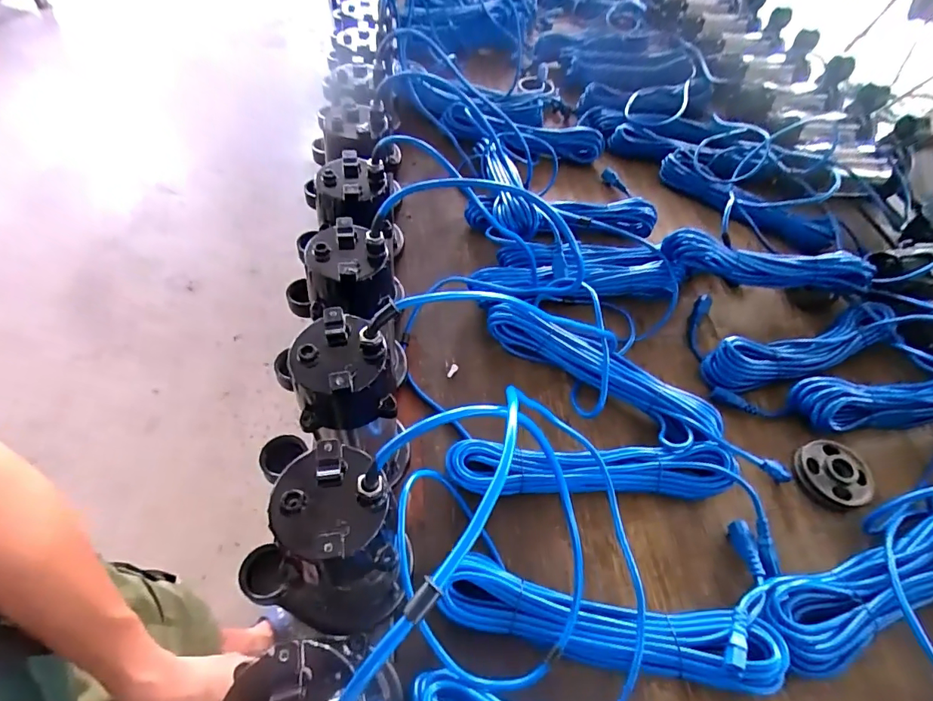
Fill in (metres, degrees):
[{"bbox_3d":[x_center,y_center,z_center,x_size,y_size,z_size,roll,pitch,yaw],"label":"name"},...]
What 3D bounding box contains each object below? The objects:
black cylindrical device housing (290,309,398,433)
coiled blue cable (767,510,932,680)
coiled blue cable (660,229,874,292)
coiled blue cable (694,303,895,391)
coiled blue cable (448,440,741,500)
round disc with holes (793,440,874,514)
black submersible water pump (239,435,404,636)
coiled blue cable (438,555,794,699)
[{"bbox_3d":[-0.111,0.016,0.429,0.086,0.071,0.089,-6,55,-9],"label":"black cylindrical device housing"},{"bbox_3d":[0.479,0.253,0.535,0.342,0.050,0.092,-17,57,-16],"label":"coiled blue cable"},{"bbox_3d":[0.495,-0.146,0.787,0.352,0.107,0.069,1,54,-3],"label":"coiled blue cable"},{"bbox_3d":[0.528,-0.009,0.728,0.353,0.044,0.085,-15,57,-14],"label":"coiled blue cable"},{"bbox_3d":[0.153,0.147,0.585,0.353,0.056,0.063,2,54,-3],"label":"coiled blue cable"},{"bbox_3d":[0.489,0.158,0.619,0.096,0.024,0.087,-24,60,-20],"label":"round disc with holes"},{"bbox_3d":[-0.130,0.162,0.415,0.140,0.224,0.090,7,54,1],"label":"black submersible water pump"},{"bbox_3d":[0.141,0.281,0.486,0.350,0.062,0.075,11,54,3],"label":"coiled blue cable"}]

